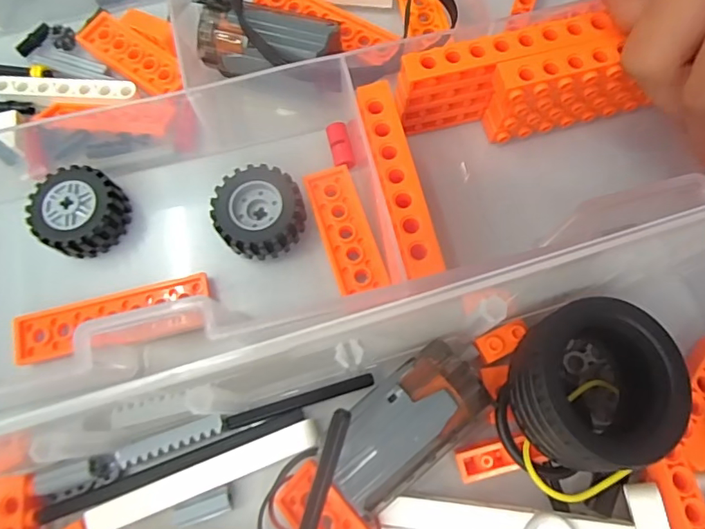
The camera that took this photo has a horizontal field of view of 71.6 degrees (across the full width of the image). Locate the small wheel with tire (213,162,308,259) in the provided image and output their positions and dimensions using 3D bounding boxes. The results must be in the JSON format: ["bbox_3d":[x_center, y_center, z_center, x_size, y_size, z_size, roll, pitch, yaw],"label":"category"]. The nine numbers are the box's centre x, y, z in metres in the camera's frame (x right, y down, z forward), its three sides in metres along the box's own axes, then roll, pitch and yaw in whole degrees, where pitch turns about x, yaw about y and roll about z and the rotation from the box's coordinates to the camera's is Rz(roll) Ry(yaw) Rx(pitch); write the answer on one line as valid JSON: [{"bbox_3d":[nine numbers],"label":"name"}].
[{"bbox_3d":[-0.031,-0.016,0.165,0.028,0.014,0.032,-20,74,-4],"label":"small wheel with tire"}]

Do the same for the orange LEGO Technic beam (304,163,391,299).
[{"bbox_3d":[-0.003,-0.013,0.164,0.016,0.004,0.045,-18,74,-4],"label":"orange LEGO Technic beam"}]

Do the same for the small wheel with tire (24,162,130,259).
[{"bbox_3d":[-0.094,-0.017,0.168,0.031,0.012,0.030,0,73,2],"label":"small wheel with tire"}]

